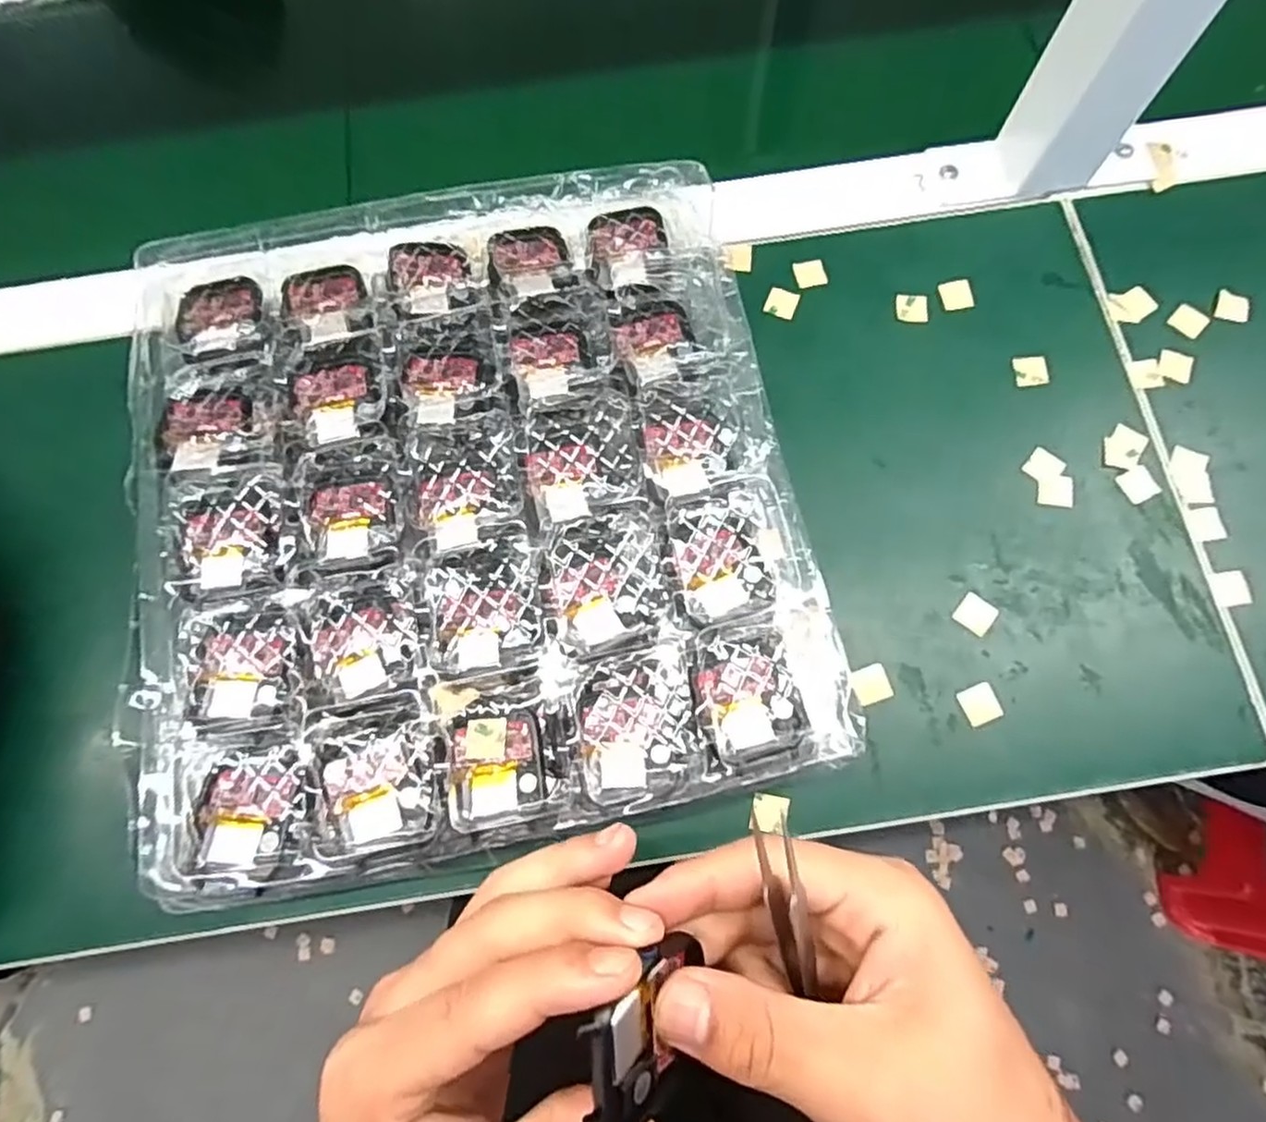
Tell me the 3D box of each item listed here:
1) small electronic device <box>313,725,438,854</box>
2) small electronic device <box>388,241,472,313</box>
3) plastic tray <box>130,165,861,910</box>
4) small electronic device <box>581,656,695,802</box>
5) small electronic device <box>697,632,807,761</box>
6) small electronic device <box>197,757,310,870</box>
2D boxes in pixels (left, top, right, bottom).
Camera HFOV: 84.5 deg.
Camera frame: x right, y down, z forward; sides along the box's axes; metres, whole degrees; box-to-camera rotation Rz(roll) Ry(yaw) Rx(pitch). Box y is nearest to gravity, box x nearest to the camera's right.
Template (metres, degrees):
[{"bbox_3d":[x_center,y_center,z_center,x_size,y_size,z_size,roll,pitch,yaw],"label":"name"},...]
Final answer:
[{"bbox_3d":[-0.097,0.087,0.267,0.045,0.009,0.041,-11,74,-1],"label":"small electronic device"},{"bbox_3d":[-0.094,-0.132,0.325,0.034,0.011,0.032,-8,74,-1],"label":"small electronic device"},{"bbox_3d":[-0.072,-0.032,0.294,0.262,0.018,0.283,-12,74,-2],"label":"plastic tray"},{"bbox_3d":[0.002,0.063,0.267,0.041,0.010,0.049,-5,74,0],"label":"small electronic device"},{"bbox_3d":[0.044,0.050,0.268,0.035,0.005,0.046,-15,75,-3],"label":"small electronic device"},{"bbox_3d":[-0.143,0.095,0.263,0.040,0.009,0.040,4,75,3],"label":"small electronic device"}]

